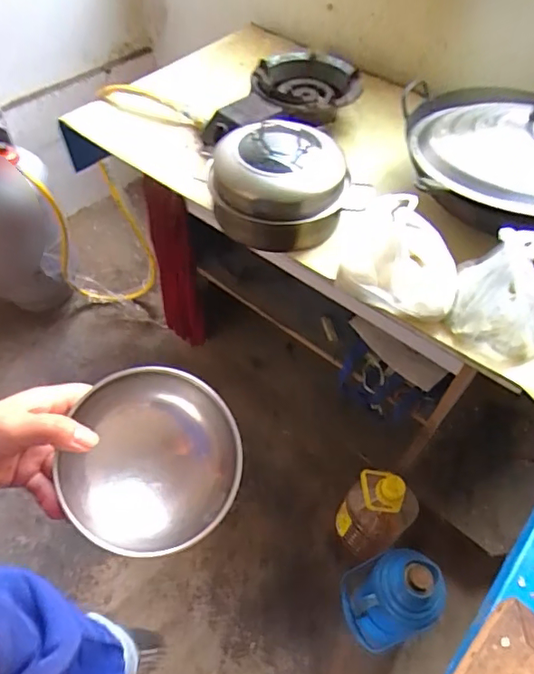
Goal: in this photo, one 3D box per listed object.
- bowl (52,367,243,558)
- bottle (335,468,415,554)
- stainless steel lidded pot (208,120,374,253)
[{"bbox_3d":[-0.095,0.099,0.413,0.142,0.055,0.142,5,74,-18],"label":"bowl"},{"bbox_3d":[0.257,0.426,1.211,0.146,0.273,0.119,34,61,18],"label":"bottle"},{"bbox_3d":[0.030,-0.289,0.956,0.248,0.142,0.247,1,57,-2],"label":"stainless steel lidded pot"}]

